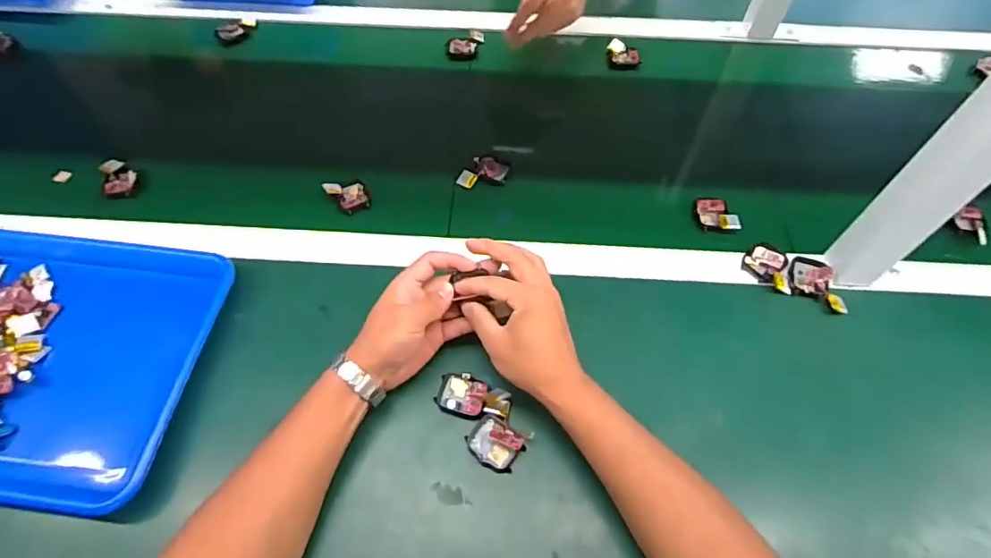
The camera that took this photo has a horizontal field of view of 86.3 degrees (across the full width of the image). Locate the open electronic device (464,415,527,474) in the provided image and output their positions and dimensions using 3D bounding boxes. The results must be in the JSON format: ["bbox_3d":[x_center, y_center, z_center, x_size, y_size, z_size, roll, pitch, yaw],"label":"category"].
[{"bbox_3d":[-0.001,0.144,0.466,0.048,0.017,0.035,31,63,17],"label":"open electronic device"}]

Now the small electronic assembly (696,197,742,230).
[{"bbox_3d":[0.255,-0.075,0.607,0.046,0.012,0.043,8,58,4],"label":"small electronic assembly"}]

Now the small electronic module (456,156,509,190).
[{"bbox_3d":[-0.017,-0.130,0.645,0.063,0.015,0.036,-13,59,-9],"label":"small electronic module"}]

